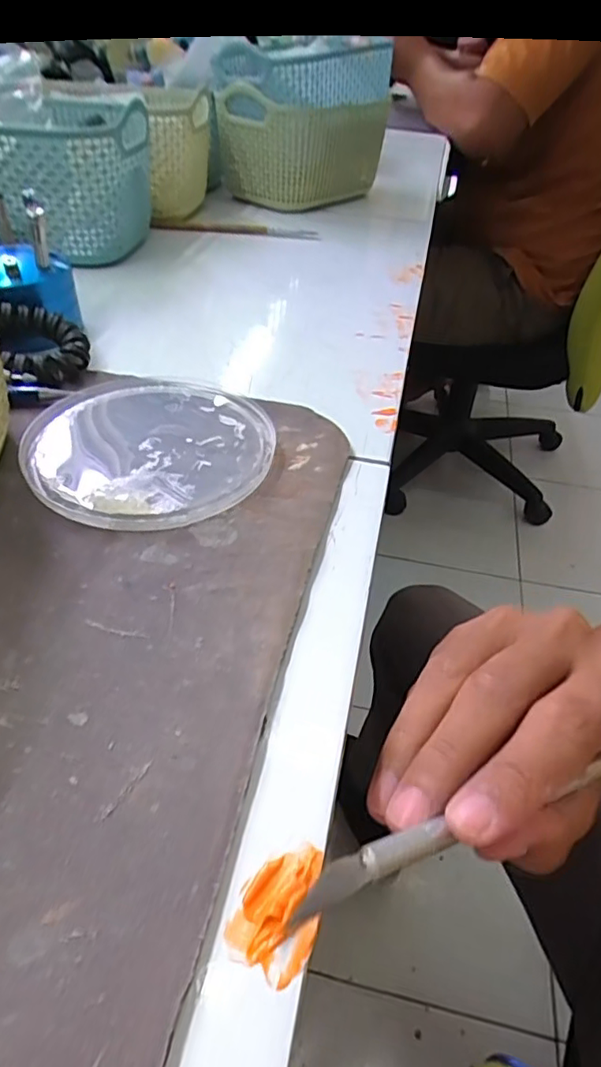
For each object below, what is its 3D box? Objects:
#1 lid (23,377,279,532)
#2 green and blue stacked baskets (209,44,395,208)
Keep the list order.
[{"bbox_3d":[-0.065,-0.041,0.255,0.104,0.006,0.103,3,43,-3],"label":"lid"},{"bbox_3d":[0.010,-0.389,0.558,0.115,0.115,0.158,36,51,28],"label":"green and blue stacked baskets"}]

